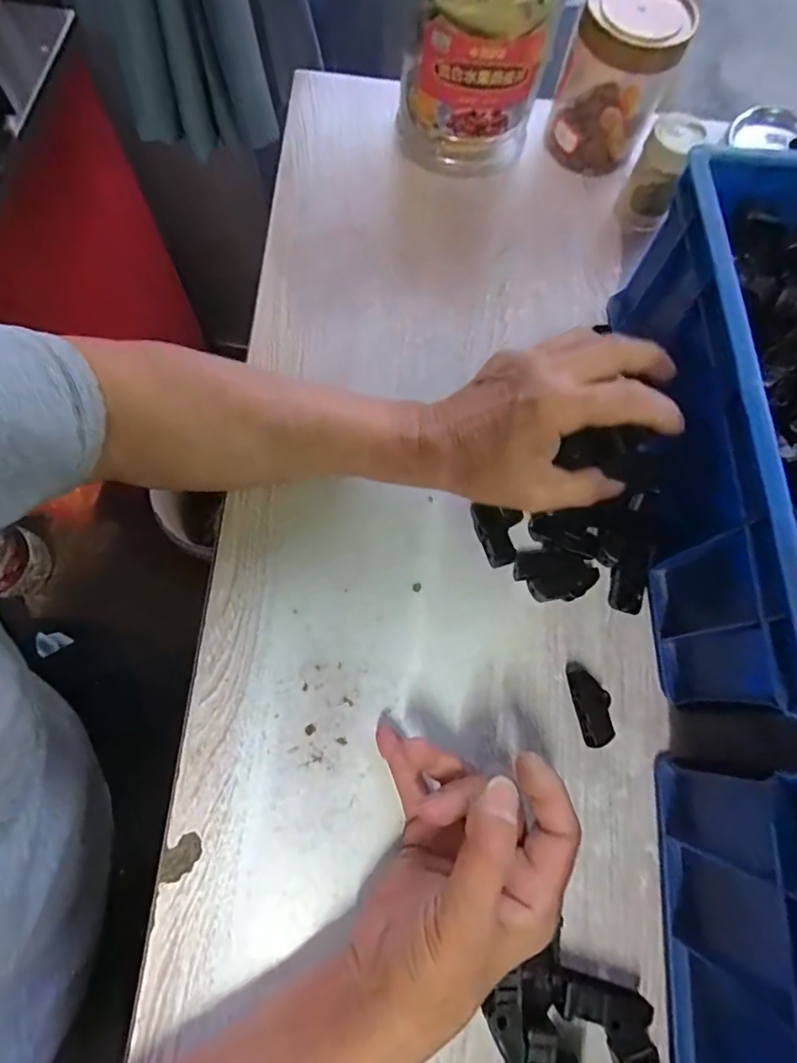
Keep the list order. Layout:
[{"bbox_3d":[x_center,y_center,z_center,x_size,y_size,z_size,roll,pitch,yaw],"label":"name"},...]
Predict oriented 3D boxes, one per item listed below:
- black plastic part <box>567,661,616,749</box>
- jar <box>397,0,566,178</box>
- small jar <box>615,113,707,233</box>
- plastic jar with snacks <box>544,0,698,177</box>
[{"bbox_3d":[0.121,0.109,0.330,0.018,0.019,0.049,-9,73,-7],"label":"black plastic part"},{"bbox_3d":[0.061,-0.373,0.400,0.089,0.174,0.083,-40,79,-14],"label":"jar"},{"bbox_3d":[0.216,-0.299,0.437,0.044,0.076,0.040,1,73,-4],"label":"small jar"},{"bbox_3d":[0.180,-0.383,0.442,0.088,0.111,0.069,10,72,-1],"label":"plastic jar with snacks"}]

